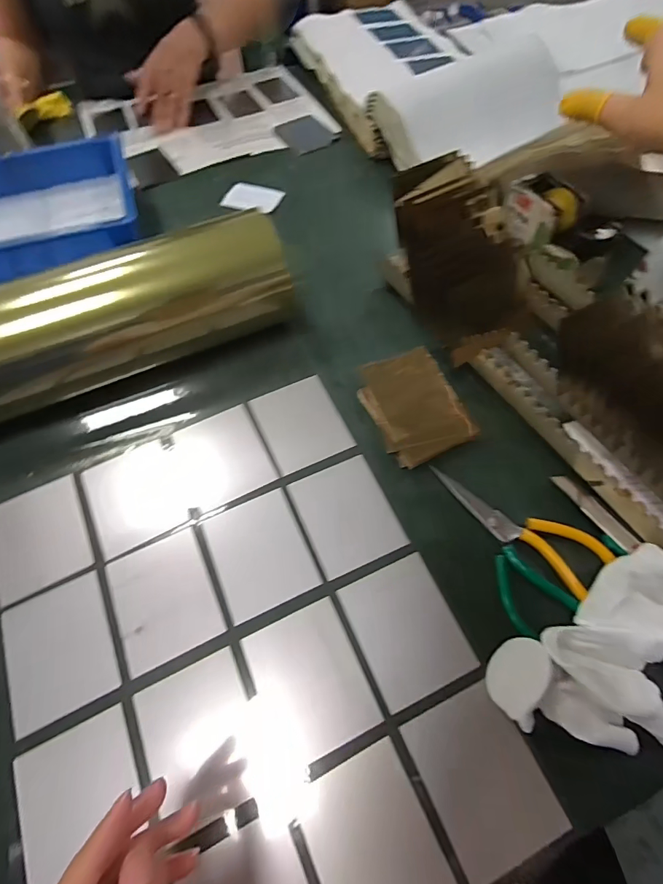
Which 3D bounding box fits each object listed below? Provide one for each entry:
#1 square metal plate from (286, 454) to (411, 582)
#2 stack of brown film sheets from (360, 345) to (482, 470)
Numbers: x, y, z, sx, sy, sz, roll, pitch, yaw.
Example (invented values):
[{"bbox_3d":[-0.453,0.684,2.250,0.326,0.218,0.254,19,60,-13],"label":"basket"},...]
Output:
[{"bbox_3d":[0.014,0.067,0.404,0.081,0.004,0.100,-22,64,-10],"label":"square metal plate"},{"bbox_3d":[0.085,-0.043,0.445,0.092,0.010,0.127,-19,63,-9],"label":"stack of brown film sheets"}]

